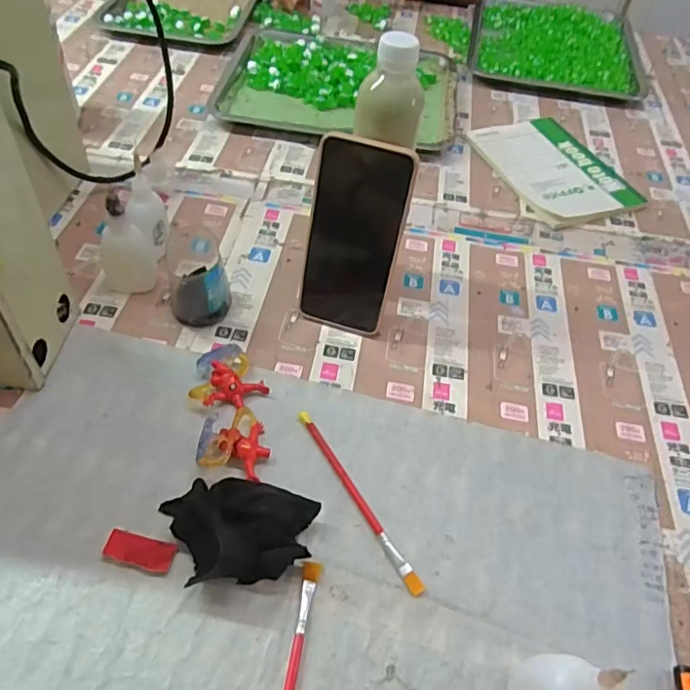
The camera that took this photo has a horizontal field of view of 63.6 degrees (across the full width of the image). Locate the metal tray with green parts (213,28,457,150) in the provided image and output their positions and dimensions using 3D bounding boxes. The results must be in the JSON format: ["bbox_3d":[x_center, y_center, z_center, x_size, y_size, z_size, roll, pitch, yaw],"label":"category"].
[{"bbox_3d":[-0.001,-0.359,0.761,0.306,0.026,0.233,9,51,1],"label":"metal tray with green parts"}]

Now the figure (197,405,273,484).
[{"bbox_3d":[-0.079,0.069,0.409,0.047,0.025,0.055,9,51,1],"label":"figure"}]

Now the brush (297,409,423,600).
[{"bbox_3d":[0.008,0.108,0.400,0.009,0.006,0.155,-23,58,-23],"label":"brush"}]

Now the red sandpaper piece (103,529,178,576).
[{"bbox_3d":[-0.133,0.134,0.360,0.043,0.006,0.019,13,51,4],"label":"red sandpaper piece"}]

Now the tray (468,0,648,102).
[{"bbox_3d":[0.332,-0.479,0.884,0.255,0.031,0.285,12,51,3],"label":"tray"}]

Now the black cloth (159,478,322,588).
[{"bbox_3d":[-0.069,0.120,0.364,0.098,0.027,0.062,1,52,-6],"label":"black cloth"}]

